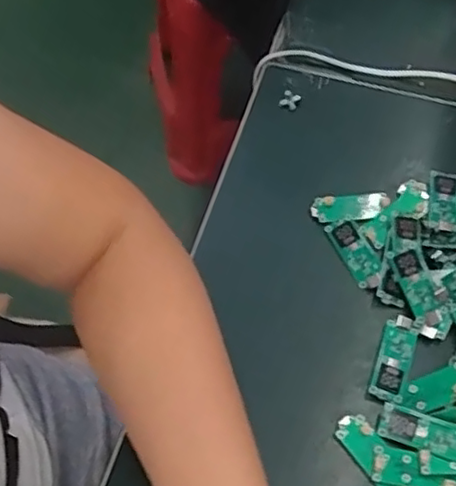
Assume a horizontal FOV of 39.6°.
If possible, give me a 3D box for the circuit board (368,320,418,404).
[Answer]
[{"bbox_3d":[0.096,0.069,0.369,0.019,0.004,0.046,19,63,12],"label":"circuit board"}]

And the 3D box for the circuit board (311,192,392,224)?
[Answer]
[{"bbox_3d":[0.082,-0.023,0.421,0.051,0.006,0.021,-7,61,-2],"label":"circuit board"}]

